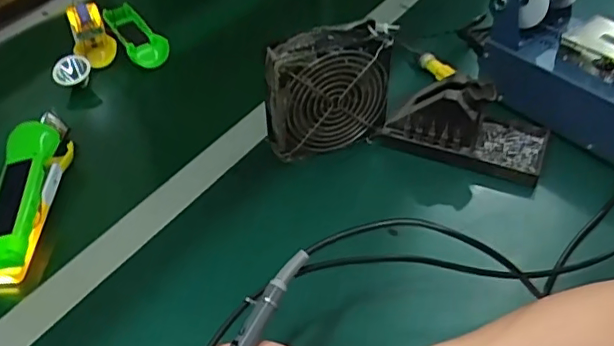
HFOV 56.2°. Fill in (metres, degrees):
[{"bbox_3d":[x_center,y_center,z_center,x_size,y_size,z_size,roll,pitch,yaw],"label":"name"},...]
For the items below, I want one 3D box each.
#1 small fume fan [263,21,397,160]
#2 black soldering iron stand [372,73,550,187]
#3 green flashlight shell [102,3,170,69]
[{"bbox_3d":[0.024,-0.072,0.570,0.121,0.141,0.042,-8,43,-5],"label":"small fume fan"},{"bbox_3d":[0.156,-0.054,0.567,0.156,0.073,0.069,15,46,19],"label":"black soldering iron stand"},{"bbox_3d":[-0.234,-0.192,0.789,0.051,0.027,0.159,-23,46,-20],"label":"green flashlight shell"}]

